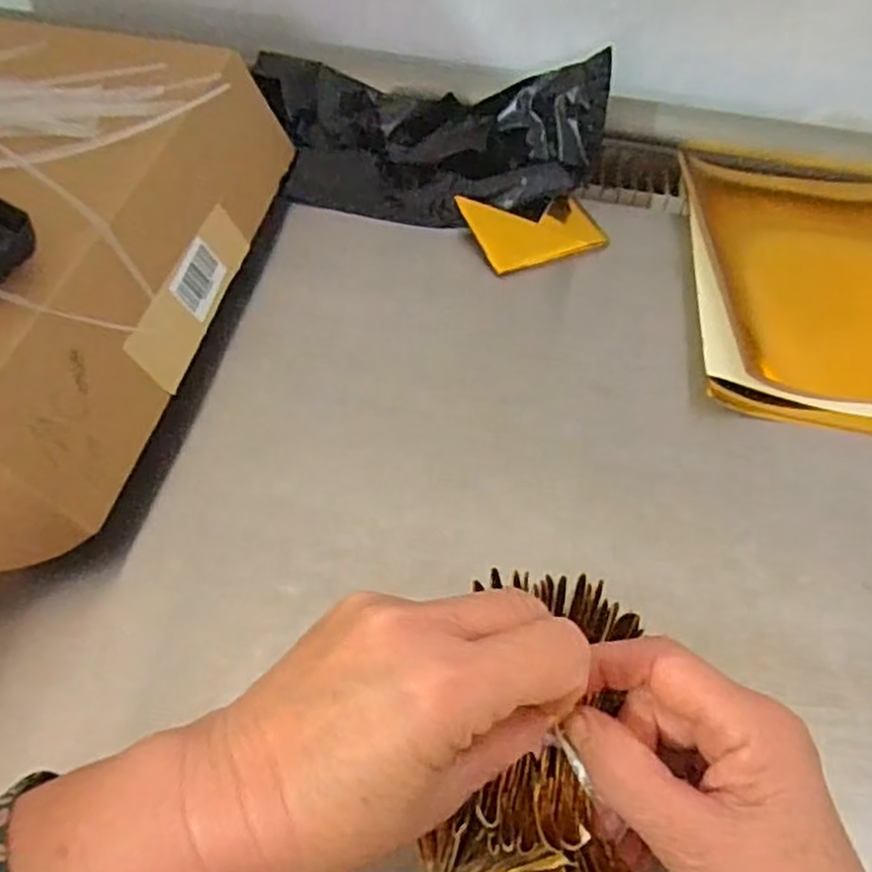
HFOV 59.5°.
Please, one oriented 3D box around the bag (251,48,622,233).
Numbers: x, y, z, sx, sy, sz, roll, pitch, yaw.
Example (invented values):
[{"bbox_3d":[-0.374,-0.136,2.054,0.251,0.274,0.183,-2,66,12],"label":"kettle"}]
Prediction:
[{"bbox_3d":[-0.010,-0.232,0.582,0.261,0.084,0.105,8,53,4],"label":"bag"}]

